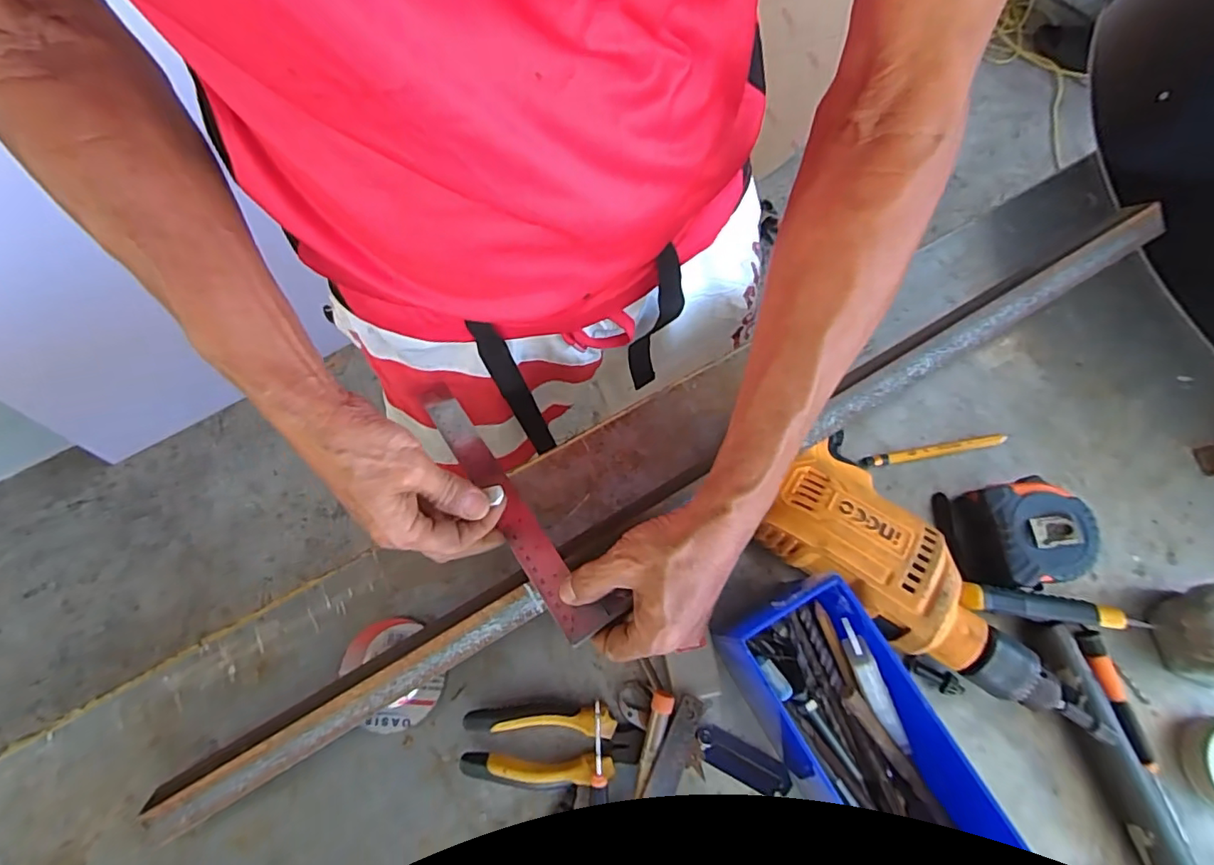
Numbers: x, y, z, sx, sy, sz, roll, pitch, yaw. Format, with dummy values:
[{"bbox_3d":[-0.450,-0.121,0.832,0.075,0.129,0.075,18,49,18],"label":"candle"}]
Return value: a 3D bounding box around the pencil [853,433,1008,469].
[{"bbox_3d":[0.278,0.016,0.474,0.127,0.012,0.010,-10,73,-4],"label":"pencil"}]

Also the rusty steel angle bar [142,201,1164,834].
[{"bbox_3d":[0.070,0.041,0.416,0.851,0.024,0.031,-30,75,-6],"label":"rusty steel angle bar"}]

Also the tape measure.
[{"bbox_3d":[0.327,0.078,0.435,0.087,0.043,0.084,3,72,0],"label":"tape measure"}]

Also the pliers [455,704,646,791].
[{"bbox_3d":[-0.037,0.218,0.392,0.121,0.028,0.050,4,72,0],"label":"pliers"}]

